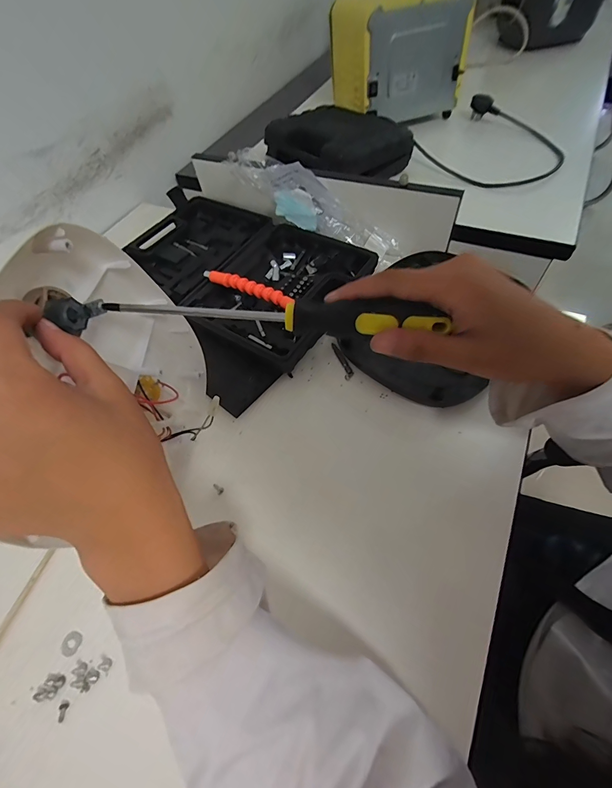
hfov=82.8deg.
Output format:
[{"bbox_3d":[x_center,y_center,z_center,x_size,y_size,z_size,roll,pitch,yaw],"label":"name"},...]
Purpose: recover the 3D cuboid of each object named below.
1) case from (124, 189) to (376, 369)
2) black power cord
[{"bbox_3d":[-0.101,-0.178,0.469,0.349,0.042,0.215,29,64,22],"label":"case"},{"bbox_3d":[0.326,-0.426,0.588,0.211,0.040,0.225,35,67,25],"label":"black power cord"}]

